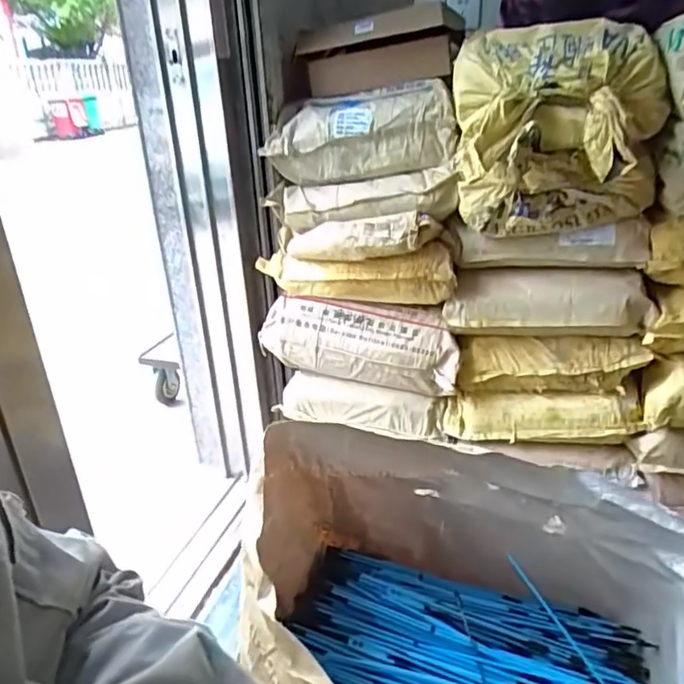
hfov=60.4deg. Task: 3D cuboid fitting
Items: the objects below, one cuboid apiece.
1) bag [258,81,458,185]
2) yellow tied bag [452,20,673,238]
[{"bbox_3d":[0.038,-0.461,1.313,0.410,0.172,0.209,1,26,8],"label":"bag"},{"bbox_3d":[0.416,-0.396,1.136,0.380,0.362,0.246,1,26,9],"label":"yellow tied bag"}]

